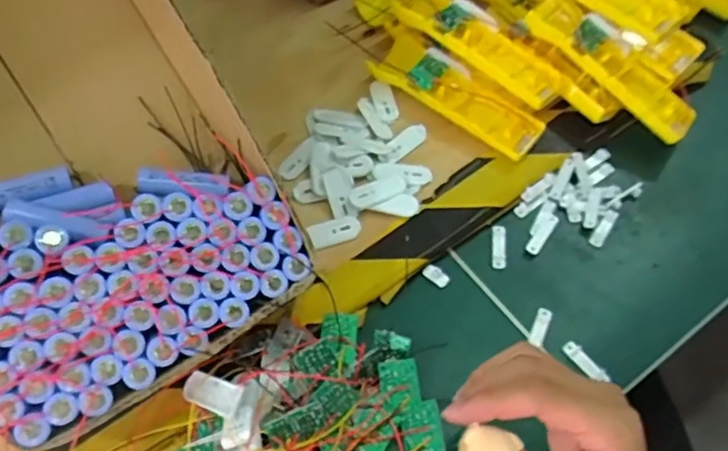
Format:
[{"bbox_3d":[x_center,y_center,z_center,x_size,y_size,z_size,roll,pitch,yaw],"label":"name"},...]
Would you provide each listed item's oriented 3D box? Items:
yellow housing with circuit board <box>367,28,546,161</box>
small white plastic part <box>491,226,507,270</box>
[{"bbox_3d":[0.078,-0.114,0.521,0.160,0.026,0.052,40,69,22],"label":"yellow housing with circuit board"},{"bbox_3d":[0.108,0.016,0.472,0.012,0.004,0.039,3,60,4],"label":"small white plastic part"}]

